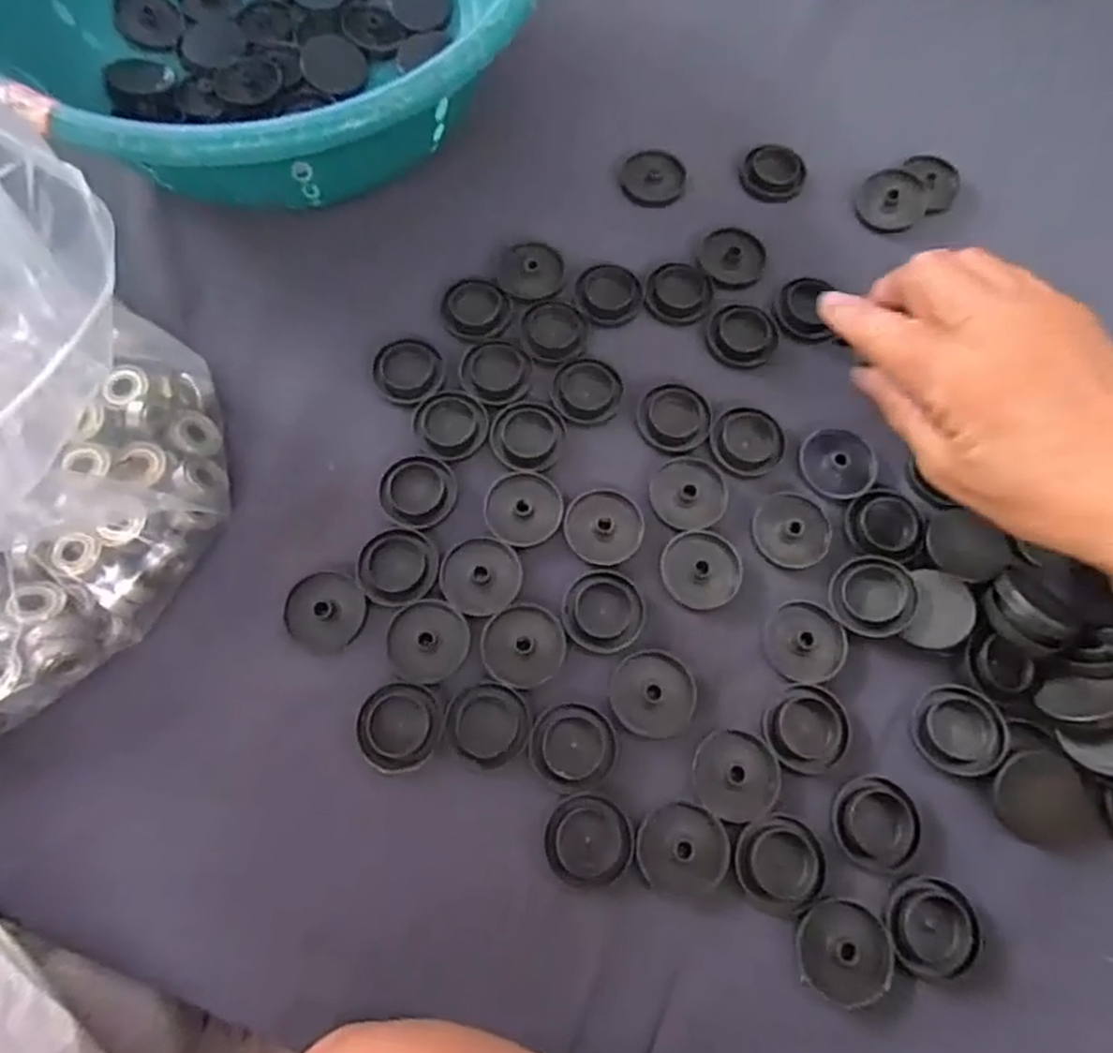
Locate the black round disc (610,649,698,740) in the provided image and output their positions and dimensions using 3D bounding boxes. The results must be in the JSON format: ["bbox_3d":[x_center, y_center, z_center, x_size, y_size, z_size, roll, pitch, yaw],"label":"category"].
[{"bbox_3d":[0.038,0.065,0.279,0.032,0.004,0.032,0,71,-1],"label":"black round disc"}]

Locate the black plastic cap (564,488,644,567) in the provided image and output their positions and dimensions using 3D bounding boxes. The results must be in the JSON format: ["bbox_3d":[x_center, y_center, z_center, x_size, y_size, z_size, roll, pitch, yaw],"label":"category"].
[{"bbox_3d":[0.020,0.000,0.300,0.032,0.004,0.033,0,71,-1],"label":"black plastic cap"}]

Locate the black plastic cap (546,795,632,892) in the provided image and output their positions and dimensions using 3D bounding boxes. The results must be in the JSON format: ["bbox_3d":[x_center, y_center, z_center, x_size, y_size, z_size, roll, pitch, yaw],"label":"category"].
[{"bbox_3d":[0.012,0.115,0.260,0.031,0.004,0.030,0,71,-1],"label":"black plastic cap"}]

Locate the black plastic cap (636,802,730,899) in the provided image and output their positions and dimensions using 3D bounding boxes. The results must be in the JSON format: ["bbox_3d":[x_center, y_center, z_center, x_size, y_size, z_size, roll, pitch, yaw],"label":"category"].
[{"bbox_3d":[0.047,0.118,0.261,0.033,0.004,0.031,0,71,-1],"label":"black plastic cap"}]

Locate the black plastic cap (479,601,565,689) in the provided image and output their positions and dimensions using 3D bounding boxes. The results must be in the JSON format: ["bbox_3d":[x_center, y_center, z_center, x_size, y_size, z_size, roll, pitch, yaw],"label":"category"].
[{"bbox_3d":[-0.013,0.047,0.282,0.032,0.004,0.033,0,71,-1],"label":"black plastic cap"}]

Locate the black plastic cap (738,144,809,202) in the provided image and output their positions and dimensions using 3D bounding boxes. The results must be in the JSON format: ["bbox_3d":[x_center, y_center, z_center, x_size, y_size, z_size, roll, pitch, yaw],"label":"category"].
[{"bbox_3d":[0.110,-0.179,0.362,0.032,0.006,0.030,0,71,-1],"label":"black plastic cap"}]

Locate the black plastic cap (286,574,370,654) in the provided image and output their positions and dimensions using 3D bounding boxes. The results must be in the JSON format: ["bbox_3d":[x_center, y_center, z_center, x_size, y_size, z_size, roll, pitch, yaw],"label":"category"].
[{"bbox_3d":[-0.093,0.034,0.287,0.032,0.004,0.031,0,71,-1],"label":"black plastic cap"}]

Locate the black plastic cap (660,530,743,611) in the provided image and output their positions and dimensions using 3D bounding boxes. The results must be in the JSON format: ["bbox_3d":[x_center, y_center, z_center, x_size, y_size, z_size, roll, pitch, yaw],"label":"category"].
[{"bbox_3d":[0.060,0.018,0.296,0.032,0.004,0.033,0,71,-1],"label":"black plastic cap"}]

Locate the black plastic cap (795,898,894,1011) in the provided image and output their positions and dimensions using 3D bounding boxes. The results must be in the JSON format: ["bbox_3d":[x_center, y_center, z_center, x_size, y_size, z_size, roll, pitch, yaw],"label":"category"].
[{"bbox_3d":[0.102,0.151,0.252,0.032,0.004,0.032,0,71,-1],"label":"black plastic cap"}]

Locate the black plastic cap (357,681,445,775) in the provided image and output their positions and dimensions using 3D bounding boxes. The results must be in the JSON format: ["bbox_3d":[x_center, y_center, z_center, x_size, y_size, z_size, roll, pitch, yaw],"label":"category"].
[{"bbox_3d":[-0.060,0.076,0.272,0.031,0.004,0.032,0,71,-1],"label":"black plastic cap"}]

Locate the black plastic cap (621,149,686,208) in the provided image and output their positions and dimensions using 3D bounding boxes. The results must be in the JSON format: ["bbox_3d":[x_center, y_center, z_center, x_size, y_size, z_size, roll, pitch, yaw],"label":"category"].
[{"bbox_3d":[0.049,-0.176,0.361,0.032,0.004,0.032,0,71,-1],"label":"black plastic cap"}]

